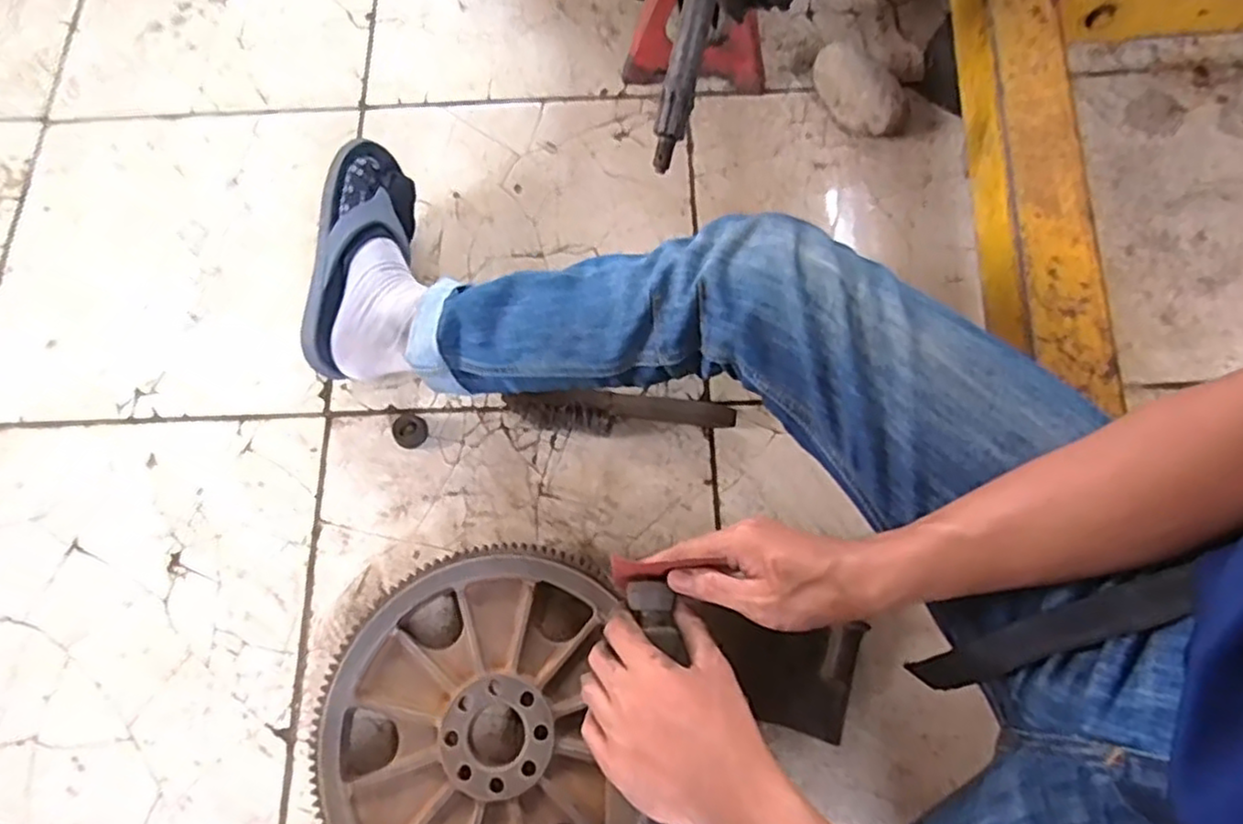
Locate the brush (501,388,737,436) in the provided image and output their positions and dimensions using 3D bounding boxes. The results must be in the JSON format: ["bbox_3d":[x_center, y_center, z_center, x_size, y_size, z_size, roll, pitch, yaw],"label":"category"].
[{"bbox_3d":[-0.003,0.002,0.739,0.240,0.034,0.040,3,73,1],"label":"brush"}]

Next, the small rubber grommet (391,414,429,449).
[{"bbox_3d":[-0.224,0.020,0.752,0.038,0.010,0.035,0,73,0],"label":"small rubber grommet"}]

